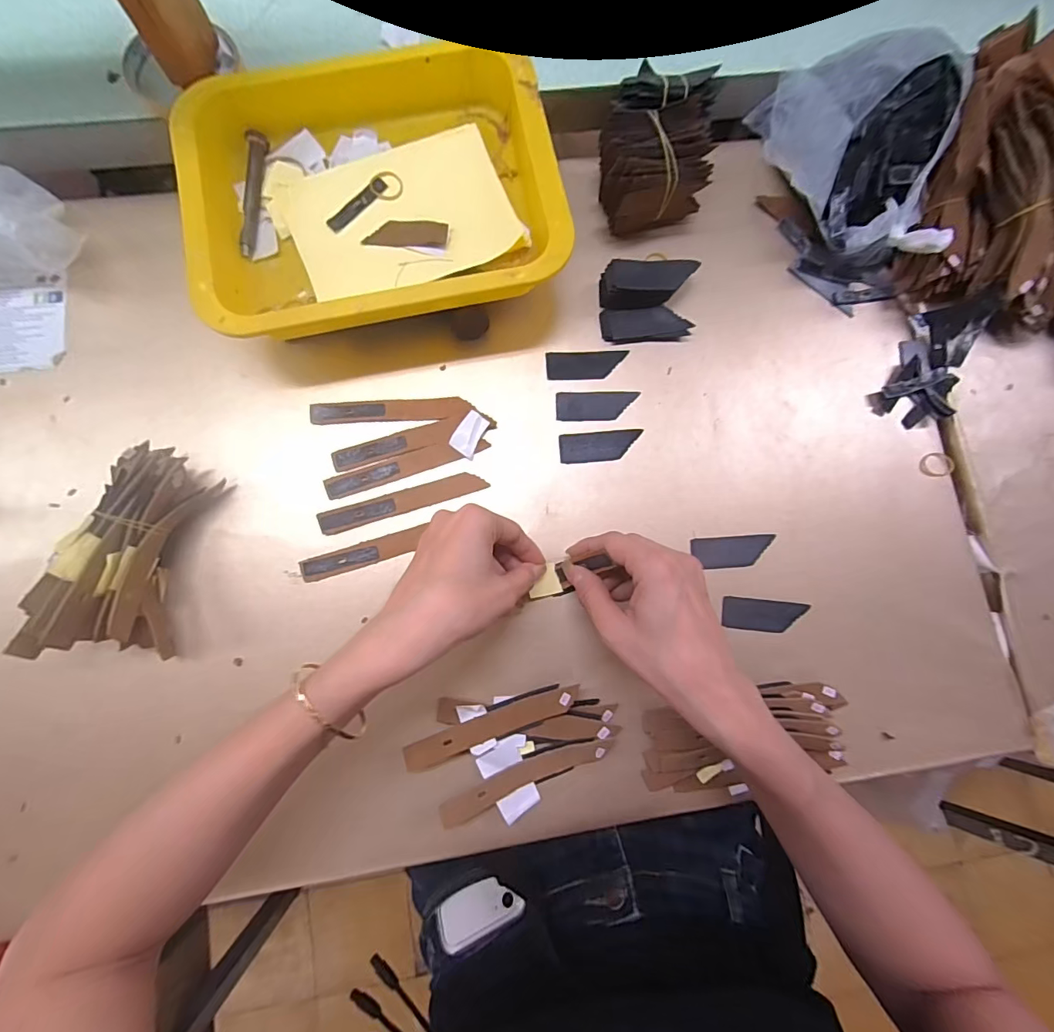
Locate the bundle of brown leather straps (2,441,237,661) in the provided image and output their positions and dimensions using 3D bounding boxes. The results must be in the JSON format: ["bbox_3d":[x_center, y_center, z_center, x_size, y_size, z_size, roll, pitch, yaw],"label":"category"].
[{"bbox_3d":[-0.266,0.024,0.309,0.072,0.045,0.145,14,82,-1],"label":"bundle of brown leather straps"}]

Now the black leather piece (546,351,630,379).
[{"bbox_3d":[0.048,-0.121,0.369,0.063,0.004,0.023,-3,83,-3],"label":"black leather piece"}]

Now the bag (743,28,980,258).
[{"bbox_3d":[0.265,-0.282,0.353,0.091,0.093,0.185,-18,84,-5],"label":"bag"}]

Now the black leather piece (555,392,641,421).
[{"bbox_3d":[0.055,-0.087,0.363,0.063,0.004,0.024,-1,83,-3],"label":"black leather piece"}]

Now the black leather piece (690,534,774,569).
[{"bbox_3d":[0.158,0.027,0.354,0.064,0.004,0.023,-3,83,-3],"label":"black leather piece"}]

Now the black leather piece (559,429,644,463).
[{"bbox_3d":[0.058,-0.055,0.360,0.063,0.004,0.023,-5,83,-4],"label":"black leather piece"}]

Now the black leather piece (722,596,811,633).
[{"bbox_3d":[0.178,0.075,0.346,0.062,0.004,0.023,6,89,0],"label":"black leather piece"}]

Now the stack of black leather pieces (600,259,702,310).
[{"bbox_3d":[0.097,-0.184,0.367,0.074,0.024,0.030,-7,83,-4],"label":"stack of black leather pieces"}]

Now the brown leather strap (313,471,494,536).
[{"bbox_3d":[-0.092,-0.011,0.346,0.122,0.005,0.016,-17,84,-5],"label":"brown leather strap"}]

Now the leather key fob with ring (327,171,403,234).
[{"bbox_3d":[-0.123,-0.237,0.347,0.063,0.004,0.024,-38,86,-7],"label":"leather key fob with ring"}]

